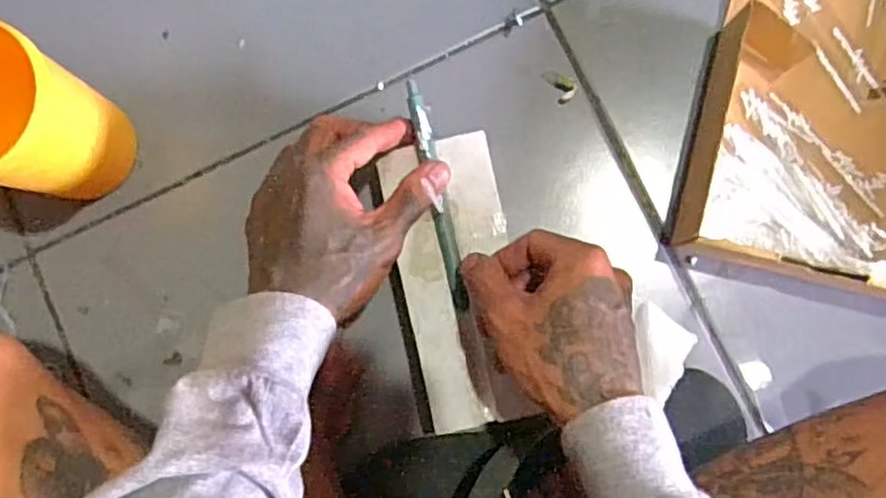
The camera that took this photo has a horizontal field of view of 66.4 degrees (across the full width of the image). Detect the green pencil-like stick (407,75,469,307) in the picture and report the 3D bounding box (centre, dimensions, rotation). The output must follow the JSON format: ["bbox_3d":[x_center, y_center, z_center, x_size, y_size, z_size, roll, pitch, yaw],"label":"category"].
[{"bbox_3d":[-0.004,-0.033,0.419,0.011,0.006,0.142,-12,91,2],"label":"green pencil-like stick"}]

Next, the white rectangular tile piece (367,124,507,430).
[{"bbox_3d":[0.007,0.021,0.424,0.078,0.009,0.177,-12,85,2],"label":"white rectangular tile piece"}]

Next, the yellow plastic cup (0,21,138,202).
[{"bbox_3d":[-0.255,-0.077,0.423,0.083,0.124,0.087,17,86,5],"label":"yellow plastic cup"}]

